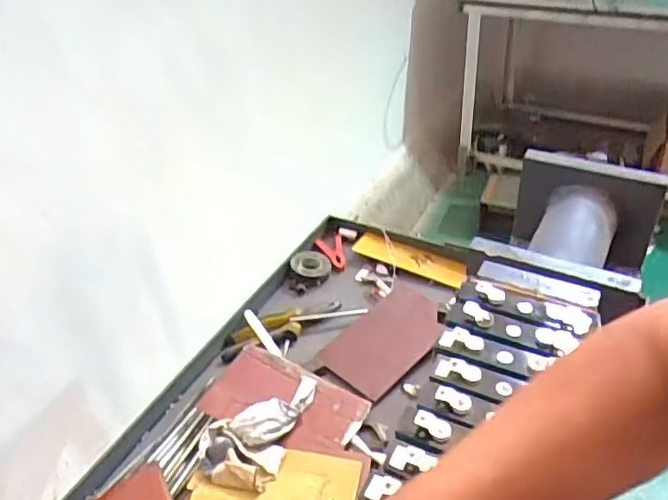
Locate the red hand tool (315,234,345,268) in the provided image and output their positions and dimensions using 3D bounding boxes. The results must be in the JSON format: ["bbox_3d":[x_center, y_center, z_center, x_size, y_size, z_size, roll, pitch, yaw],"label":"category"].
[{"bbox_3d":[-0.006,0.002,1.181,0.049,0.027,0.077,-7,38,-2],"label":"red hand tool"}]

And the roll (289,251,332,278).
[{"bbox_3d":[-0.044,0.026,1.143,0.074,0.020,0.074,-7,38,-2],"label":"roll"}]

